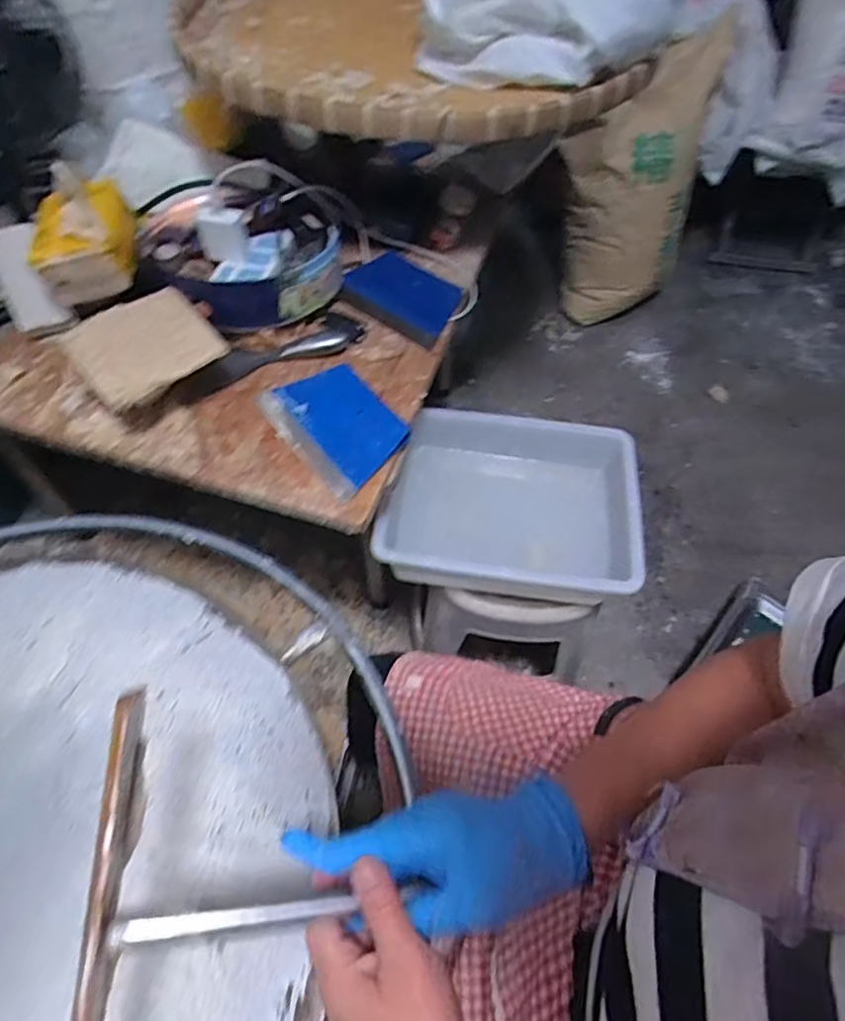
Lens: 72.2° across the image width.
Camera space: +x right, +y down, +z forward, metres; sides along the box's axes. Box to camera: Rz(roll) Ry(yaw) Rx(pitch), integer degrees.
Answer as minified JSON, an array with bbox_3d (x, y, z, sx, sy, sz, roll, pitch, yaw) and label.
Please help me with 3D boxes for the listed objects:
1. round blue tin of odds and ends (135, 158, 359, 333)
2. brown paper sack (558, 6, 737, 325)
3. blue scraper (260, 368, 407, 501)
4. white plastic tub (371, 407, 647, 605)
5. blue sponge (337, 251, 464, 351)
[{"bbox_3d":[-0.247,-0.371,0.807,0.289,0.106,0.275,-7,57,-7],"label":"round blue tin of odds and ends"},{"bbox_3d":[0.515,-0.787,1.457,0.303,0.602,0.214,-16,59,-12],"label":"brown paper sack"},{"bbox_3d":[-0.105,-0.110,0.705,0.119,0.023,0.181,-33,64,-22],"label":"blue scraper"},{"bbox_3d":[0.125,-0.011,0.856,0.342,0.136,0.268,8,57,3],"label":"white plastic tub"},{"bbox_3d":[-0.028,-0.318,0.835,0.163,0.019,0.127,29,60,16],"label":"blue sponge"}]

